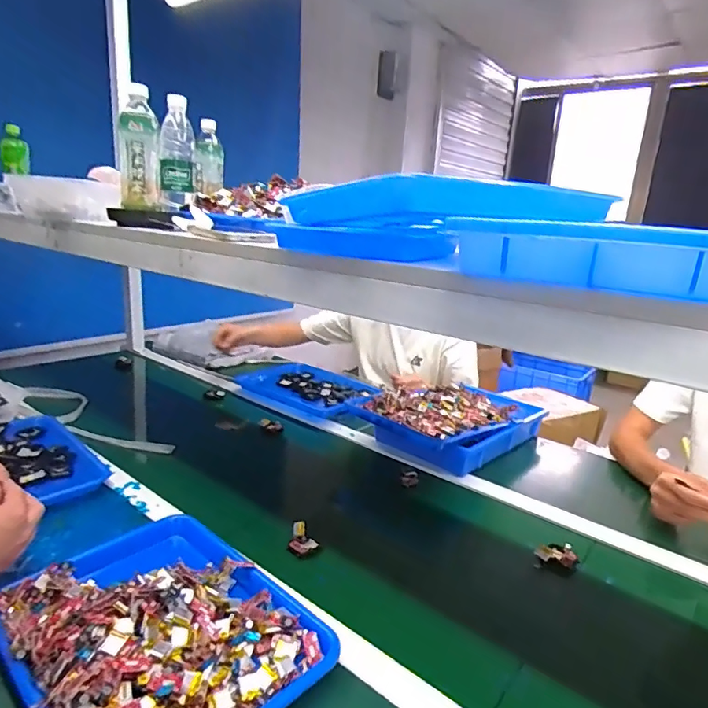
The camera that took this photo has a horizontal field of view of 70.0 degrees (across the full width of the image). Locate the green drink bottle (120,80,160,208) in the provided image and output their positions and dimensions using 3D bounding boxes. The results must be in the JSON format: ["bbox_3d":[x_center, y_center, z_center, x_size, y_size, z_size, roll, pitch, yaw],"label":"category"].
[{"bbox_3d":[-0.356,-0.342,0.835,0.058,0.188,0.063,-2,16,-19],"label":"green drink bottle"}]

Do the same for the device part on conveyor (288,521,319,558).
[{"bbox_3d":[-0.071,0.263,0.720,0.039,0.027,0.040,3,15,2],"label":"device part on conveyor"}]

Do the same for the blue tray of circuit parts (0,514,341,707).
[{"bbox_3d":[-0.206,0.286,0.540,0.337,0.063,0.260,16,20,40],"label":"blue tray of circuit parts"}]

